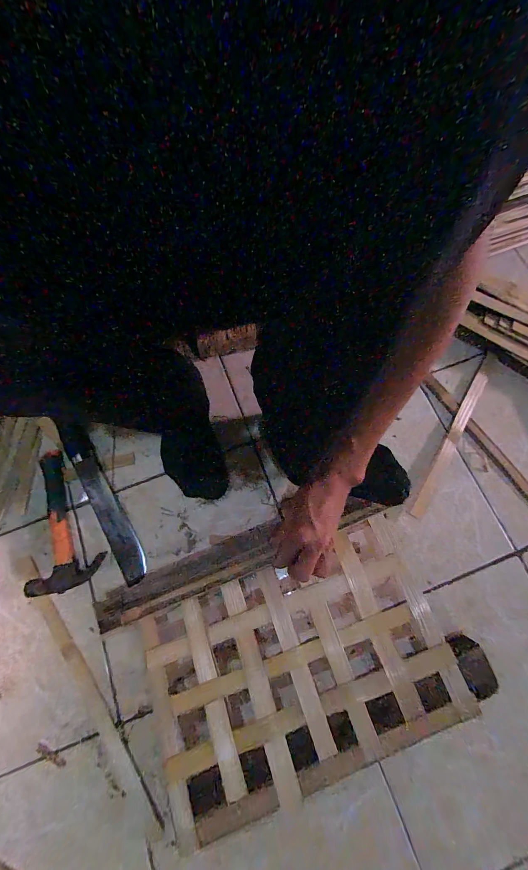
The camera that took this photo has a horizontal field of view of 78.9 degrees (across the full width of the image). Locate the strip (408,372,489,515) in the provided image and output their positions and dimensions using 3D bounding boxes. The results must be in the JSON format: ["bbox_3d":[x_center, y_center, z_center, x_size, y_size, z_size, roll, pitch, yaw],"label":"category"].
[{"bbox_3d":[0.297,0.013,0.511,0.021,0.010,0.267,31,77,9],"label":"strip"}]

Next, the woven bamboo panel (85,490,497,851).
[{"bbox_3d":[0.026,0.250,0.387,0.379,0.049,0.258,-22,75,-5],"label":"woven bamboo panel"}]

